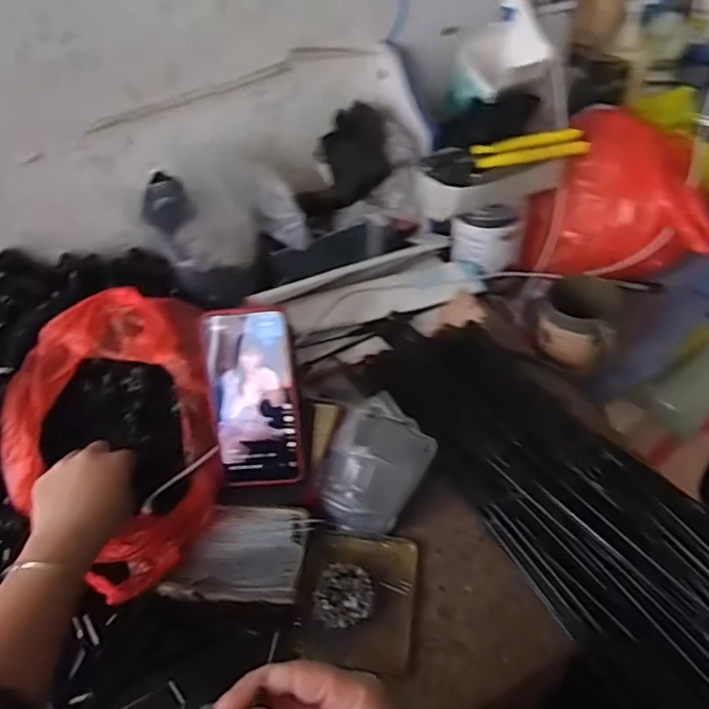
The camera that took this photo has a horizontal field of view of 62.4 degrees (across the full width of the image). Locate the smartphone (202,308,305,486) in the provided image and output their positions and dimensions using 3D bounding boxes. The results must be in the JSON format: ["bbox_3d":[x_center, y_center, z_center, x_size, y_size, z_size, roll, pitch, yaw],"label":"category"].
[{"bbox_3d":[-0.090,0.042,0.531,0.076,0.165,0.018,-6,12,2],"label":"smartphone"}]

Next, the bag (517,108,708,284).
[{"bbox_3d":[0.351,-0.202,0.788,0.213,0.185,0.171,11,50,17],"label":"bag"}]

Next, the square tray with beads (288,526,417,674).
[{"bbox_3d":[0.001,0.211,0.515,0.102,0.021,0.113,3,48,10],"label":"square tray with beads"}]

